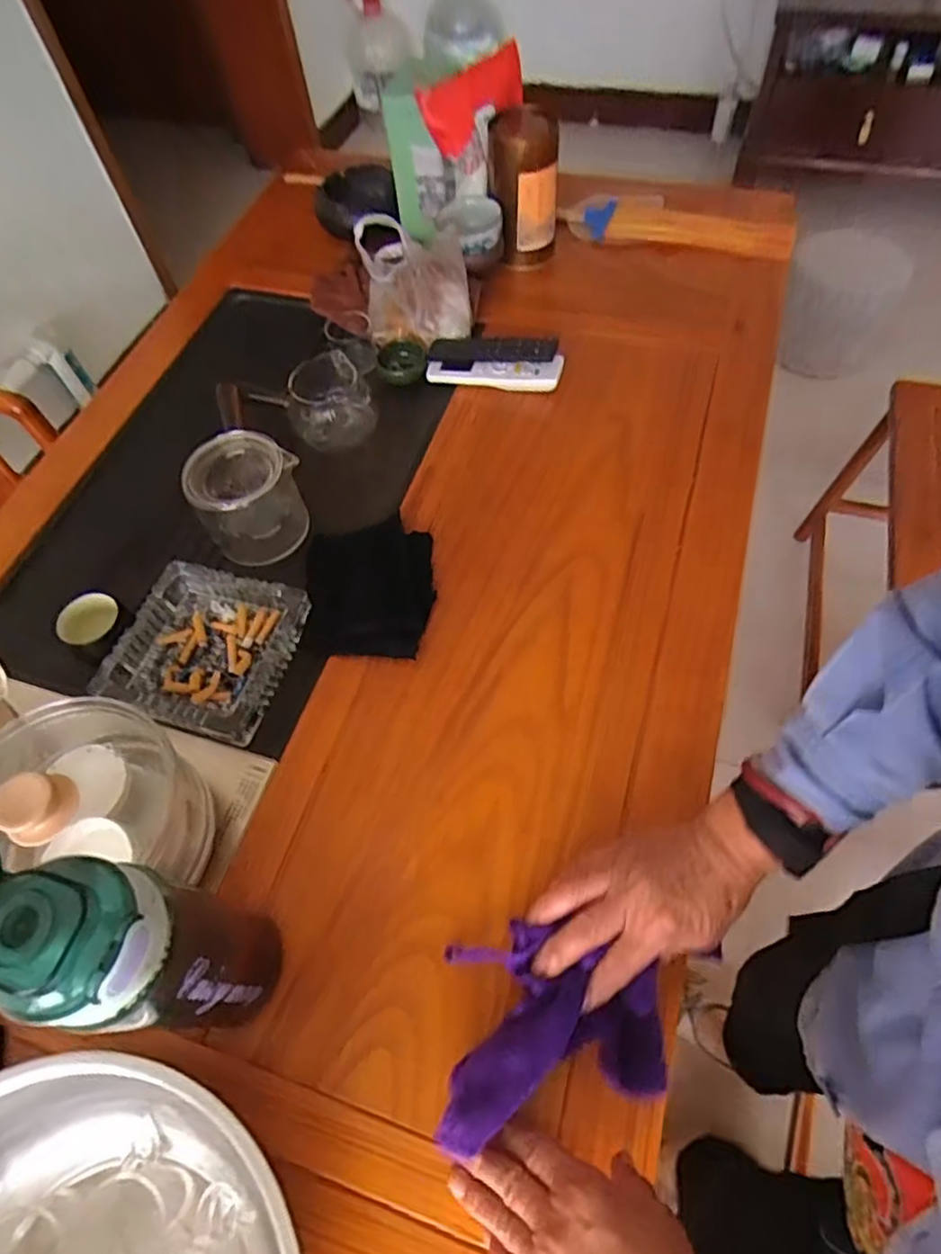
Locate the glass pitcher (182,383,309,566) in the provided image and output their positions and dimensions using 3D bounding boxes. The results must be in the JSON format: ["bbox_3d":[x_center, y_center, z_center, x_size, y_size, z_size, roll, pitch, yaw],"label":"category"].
[{"bbox_3d":[-0.228,-0.165,0.694,0.104,0.091,0.177,-11,61,-2],"label":"glass pitcher"}]

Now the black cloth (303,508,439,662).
[{"bbox_3d":[-0.097,-0.041,0.635,0.118,0.010,0.152,-5,61,2],"label":"black cloth"}]

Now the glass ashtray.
[{"bbox_3d":[-0.240,0.017,0.605,0.152,0.034,0.149,12,62,11],"label":"glass ashtray"}]

